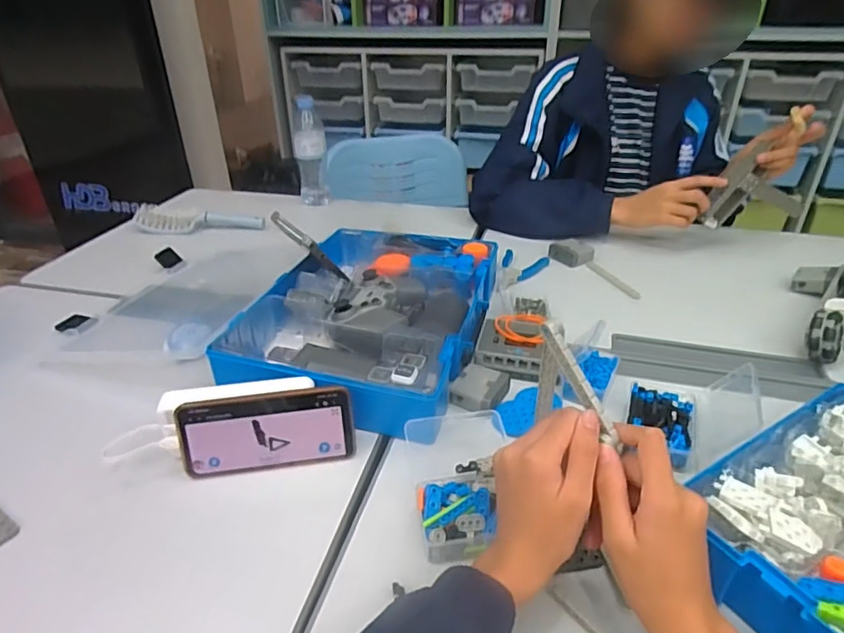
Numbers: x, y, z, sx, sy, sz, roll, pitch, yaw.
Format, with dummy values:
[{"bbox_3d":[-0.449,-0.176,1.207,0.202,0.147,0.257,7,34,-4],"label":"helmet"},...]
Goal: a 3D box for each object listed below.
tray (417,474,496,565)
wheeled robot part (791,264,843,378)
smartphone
[{"bbox_3d":[0.032,0.169,0.469,0.067,0.032,0.067,-4,32,-5],"label":"tray"},{"bbox_3d":[0.546,-0.022,0.730,0.099,0.057,0.261,24,40,34],"label":"wheeled robot part"},{"bbox_3d":[-0.148,0.113,0.528,0.161,0.079,0.011,-6,15,-5],"label":"smartphone"}]

